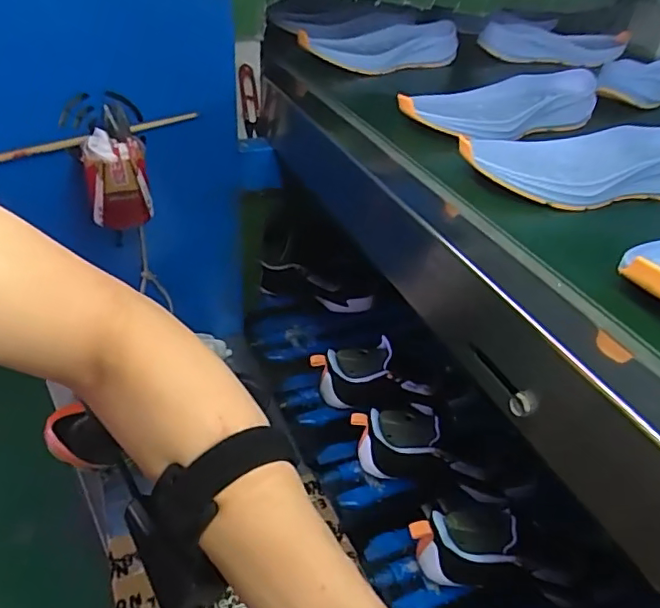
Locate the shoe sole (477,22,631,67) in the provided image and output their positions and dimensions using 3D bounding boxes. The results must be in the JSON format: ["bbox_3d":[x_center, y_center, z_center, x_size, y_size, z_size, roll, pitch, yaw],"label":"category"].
[{"bbox_3d":[0.358,-0.403,0.871,0.245,0.046,0.068,-2,41,-10],"label":"shoe sole"}]

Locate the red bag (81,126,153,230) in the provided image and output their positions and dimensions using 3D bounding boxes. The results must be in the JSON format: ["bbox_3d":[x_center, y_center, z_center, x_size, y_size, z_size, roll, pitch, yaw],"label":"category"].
[{"bbox_3d":[-0.235,-0.134,0.616,0.061,0.097,0.046,-13,44,-22],"label":"red bag"}]

